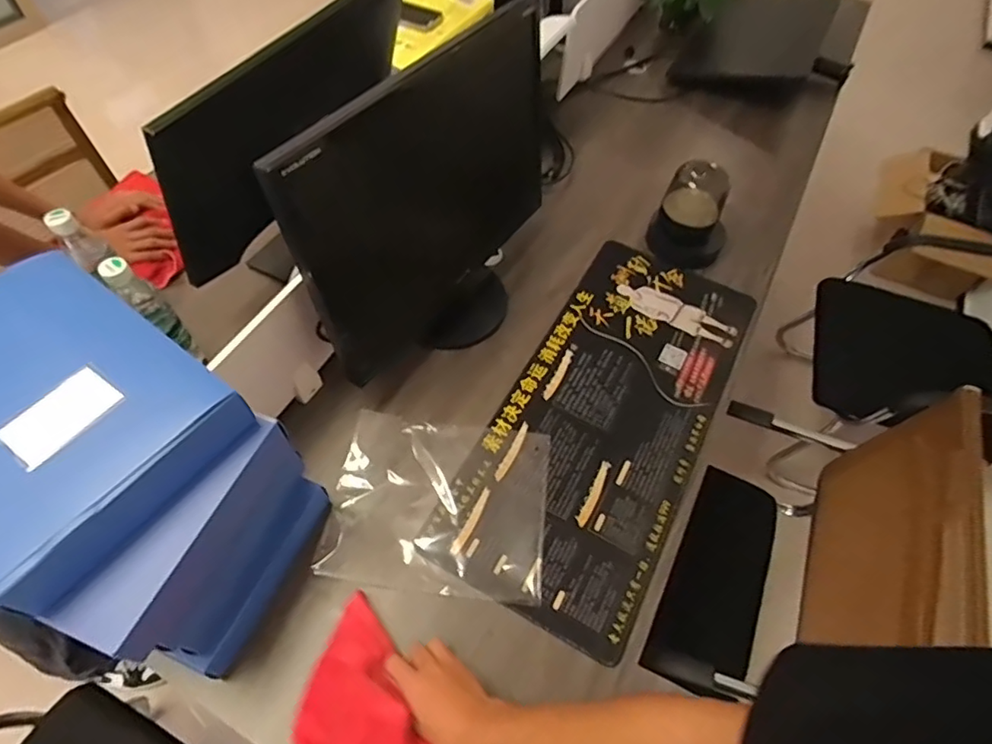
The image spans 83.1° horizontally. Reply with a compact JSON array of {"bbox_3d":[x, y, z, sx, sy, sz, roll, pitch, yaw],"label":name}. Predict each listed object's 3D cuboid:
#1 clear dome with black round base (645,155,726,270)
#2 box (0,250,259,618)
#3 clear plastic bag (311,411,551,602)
[{"bbox_3d":[0.358,-0.284,1.007,0.130,0.145,0.120,25,59,12],"label":"clear dome with black round base"},{"bbox_3d":[-0.432,0.030,0.534,0.307,0.068,0.228,33,60,17],"label":"box"},{"bbox_3d":[-0.073,0.174,0.764,0.282,0.015,0.231,8,56,1],"label":"clear plastic bag"}]

